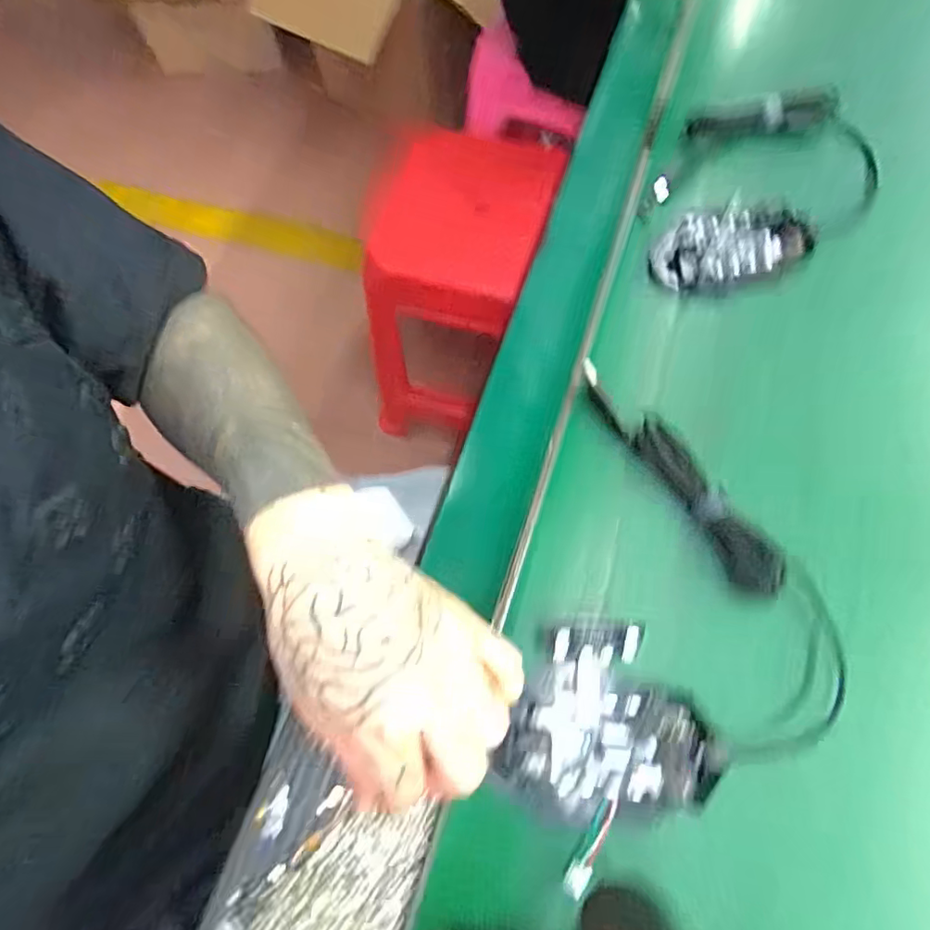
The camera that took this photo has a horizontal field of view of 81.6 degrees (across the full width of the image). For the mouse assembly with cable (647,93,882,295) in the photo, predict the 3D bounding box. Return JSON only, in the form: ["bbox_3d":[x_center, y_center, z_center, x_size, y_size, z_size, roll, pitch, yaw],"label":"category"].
[{"bbox_3d":[0.227,-0.210,0.414,0.142,0.021,0.212,27,72,11],"label":"mouse assembly with cable"}]

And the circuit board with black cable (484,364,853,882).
[{"bbox_3d":[0.080,0.080,0.302,0.199,0.021,0.213,-36,72,-12],"label":"circuit board with black cable"}]

